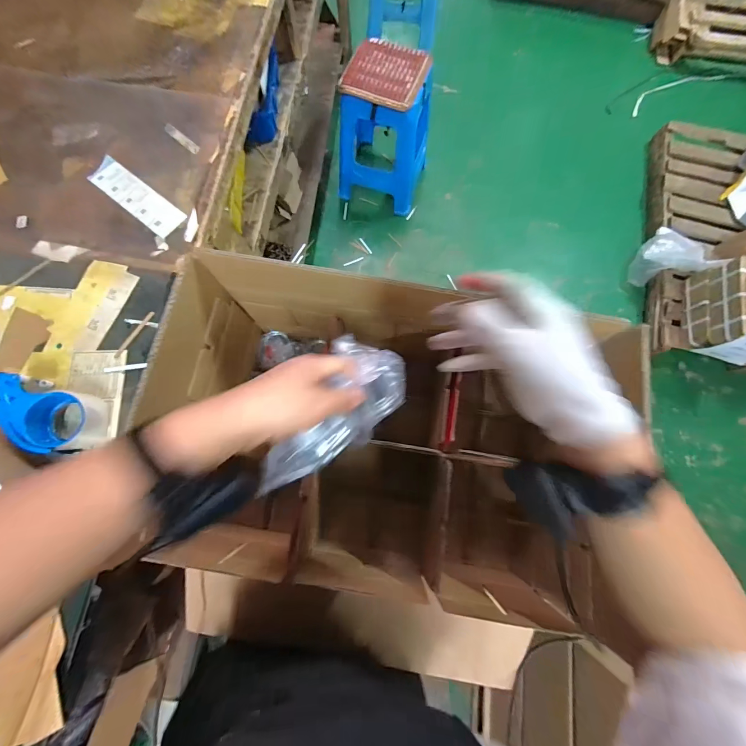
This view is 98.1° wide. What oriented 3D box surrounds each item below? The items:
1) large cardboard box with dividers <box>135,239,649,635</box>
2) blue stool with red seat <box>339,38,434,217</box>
[{"bbox_3d":[0.005,0.119,0.495,0.554,0.297,0.400,11,77,1],"label":"large cardboard box with dividers"},{"bbox_3d":[0.051,-0.992,1.354,0.353,0.425,0.332,14,77,2],"label":"blue stool with red seat"}]

